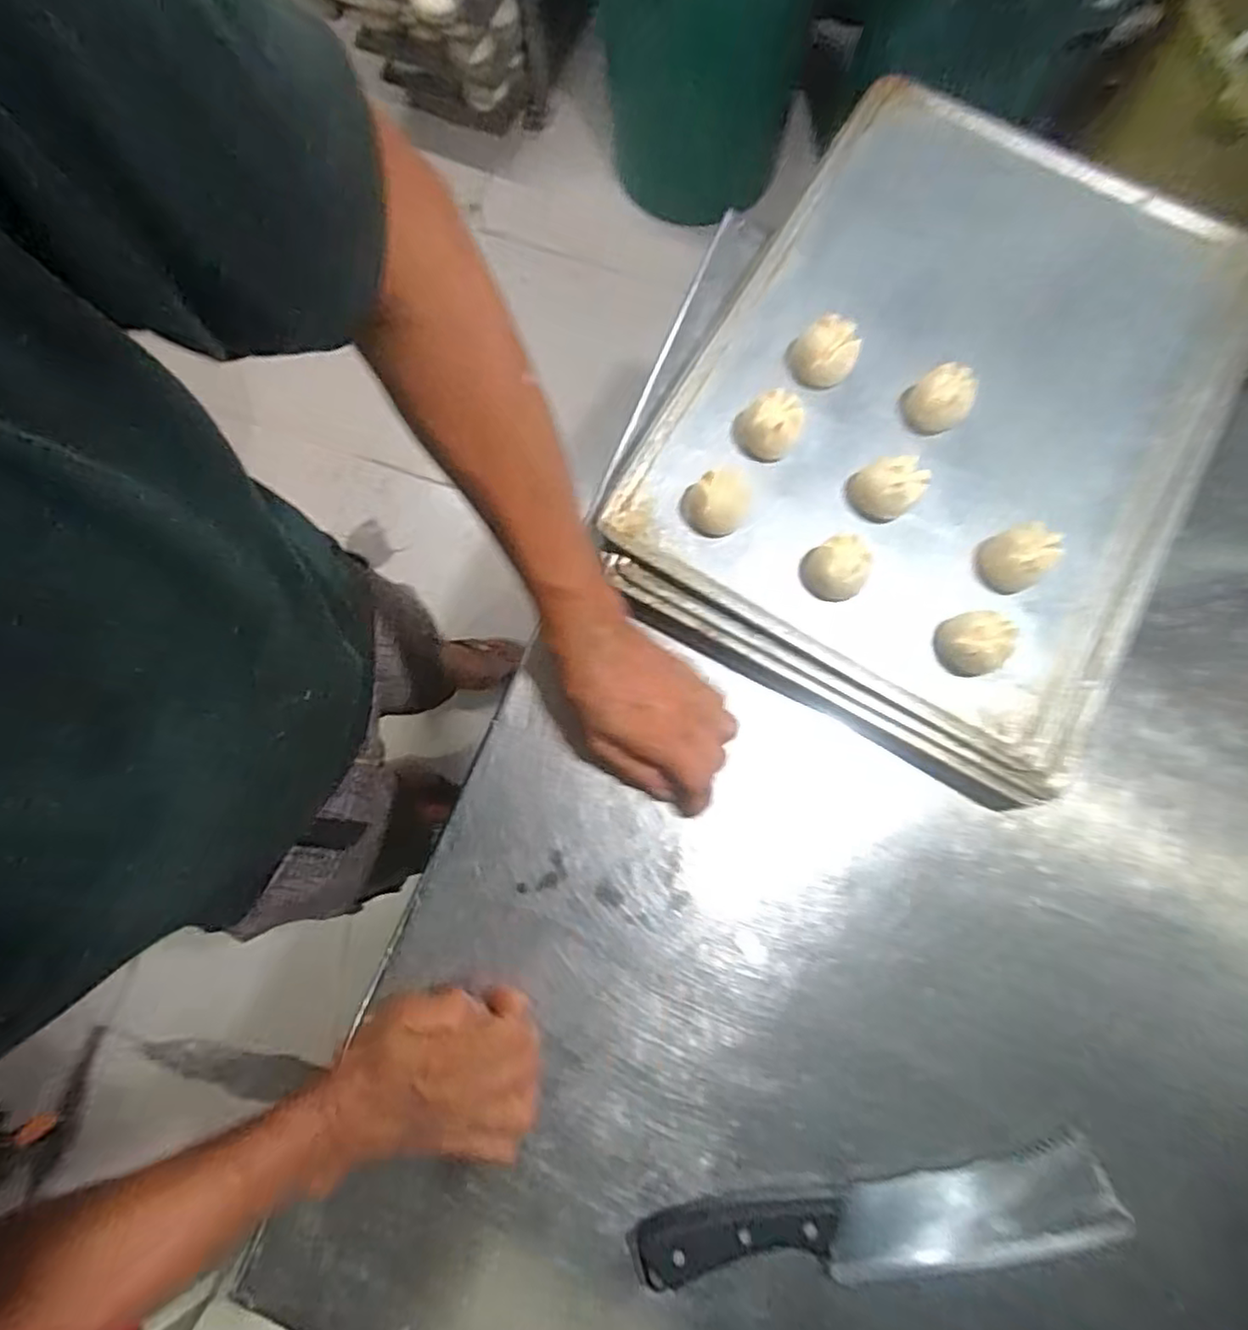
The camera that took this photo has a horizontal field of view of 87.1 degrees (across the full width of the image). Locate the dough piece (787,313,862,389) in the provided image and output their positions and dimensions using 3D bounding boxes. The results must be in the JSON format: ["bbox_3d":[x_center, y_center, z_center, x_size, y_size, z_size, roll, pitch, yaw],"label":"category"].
[{"bbox_3d":[0.141,-0.218,0.461,0.036,0.030,0.046,41,83,7],"label":"dough piece"}]

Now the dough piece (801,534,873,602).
[{"bbox_3d":[0.142,-0.064,0.437,0.034,0.033,0.039,-44,82,-6],"label":"dough piece"}]

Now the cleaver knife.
[{"bbox_3d":[0.159,0.351,0.403,0.295,0.026,0.059,-7,79,-1],"label":"cleaver knife"}]

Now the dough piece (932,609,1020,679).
[{"bbox_3d":[0.229,-0.013,0.426,0.038,0.030,0.039,0,80,1],"label":"dough piece"}]

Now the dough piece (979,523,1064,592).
[{"bbox_3d":[0.262,-0.071,0.436,0.034,0.036,0.037,0,80,1],"label":"dough piece"}]

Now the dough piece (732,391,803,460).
[{"bbox_3d":[0.100,-0.166,0.454,0.042,0.032,0.036,25,82,5],"label":"dough piece"}]

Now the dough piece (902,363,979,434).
[{"bbox_3d":[0.222,-0.186,0.462,0.039,0.037,0.032,40,83,7],"label":"dough piece"}]

